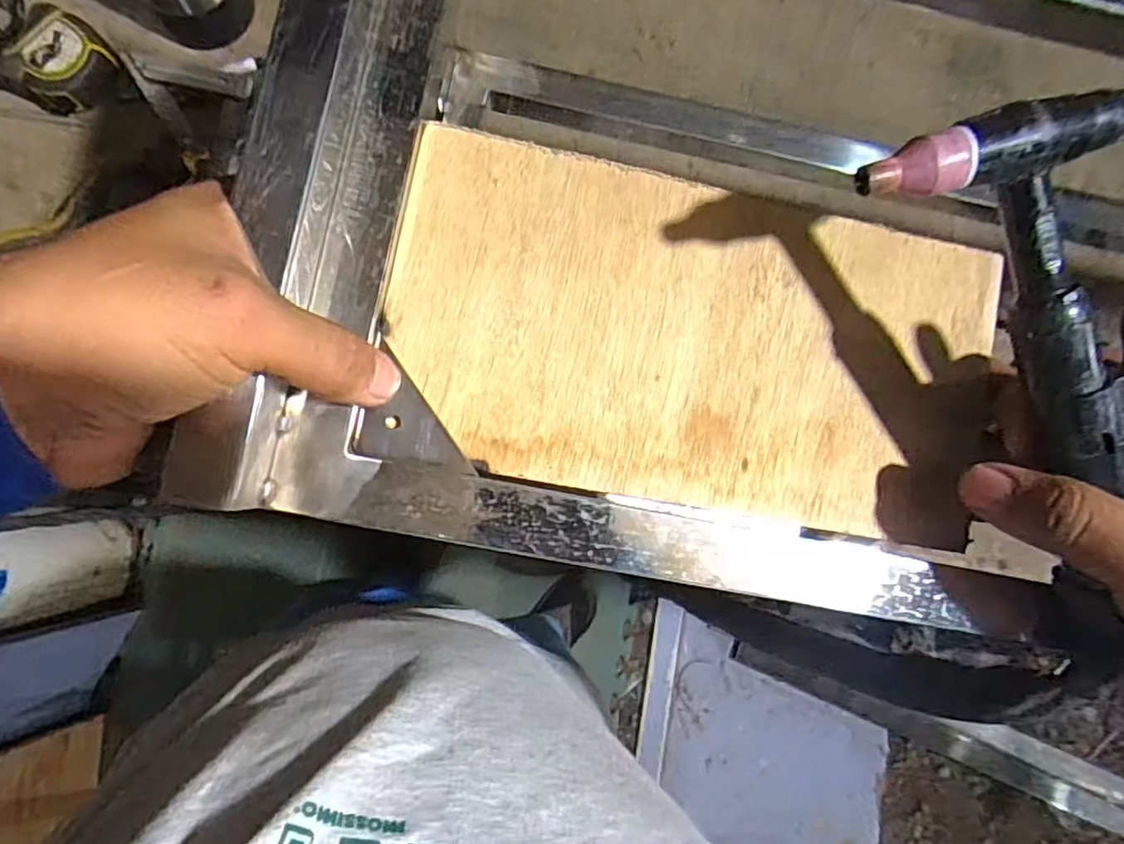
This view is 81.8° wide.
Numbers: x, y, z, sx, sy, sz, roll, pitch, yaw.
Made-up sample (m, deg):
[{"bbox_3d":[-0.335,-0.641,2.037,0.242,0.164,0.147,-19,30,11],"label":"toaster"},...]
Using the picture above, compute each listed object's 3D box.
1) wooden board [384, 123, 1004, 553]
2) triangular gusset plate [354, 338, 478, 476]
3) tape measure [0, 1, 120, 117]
[{"bbox_3d":[0.053,-0.032,0.261,0.239,0.013,0.129,11,82,-2],"label":"wooden board"},{"bbox_3d":[-0.062,0.003,0.244,0.031,0.004,0.056,-35,86,-7],"label":"triangular gusset plate"},{"bbox_3d":[-0.462,-0.325,0.600,0.081,0.048,0.087,38,82,2],"label":"tape measure"}]

